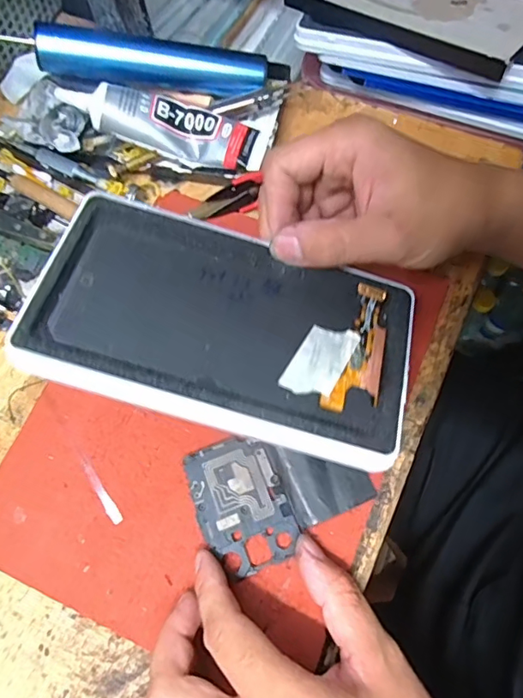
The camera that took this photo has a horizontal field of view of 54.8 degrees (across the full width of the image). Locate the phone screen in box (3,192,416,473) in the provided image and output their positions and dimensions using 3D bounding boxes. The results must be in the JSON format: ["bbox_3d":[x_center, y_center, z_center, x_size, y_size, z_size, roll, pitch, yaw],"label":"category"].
[{"bbox_3d":[-0.015,-0.012,0.245,0.176,0.009,0.100,17,62,-2],"label":"phone screen in box"}]

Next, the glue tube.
[{"bbox_3d":[-0.062,-0.154,0.339,0.134,0.020,0.044,12,67,-9],"label":"glue tube"}]

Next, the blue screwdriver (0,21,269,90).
[{"bbox_3d":[-0.090,-0.201,0.348,0.187,0.023,0.020,1,66,-10],"label":"blue screwdriver"}]

